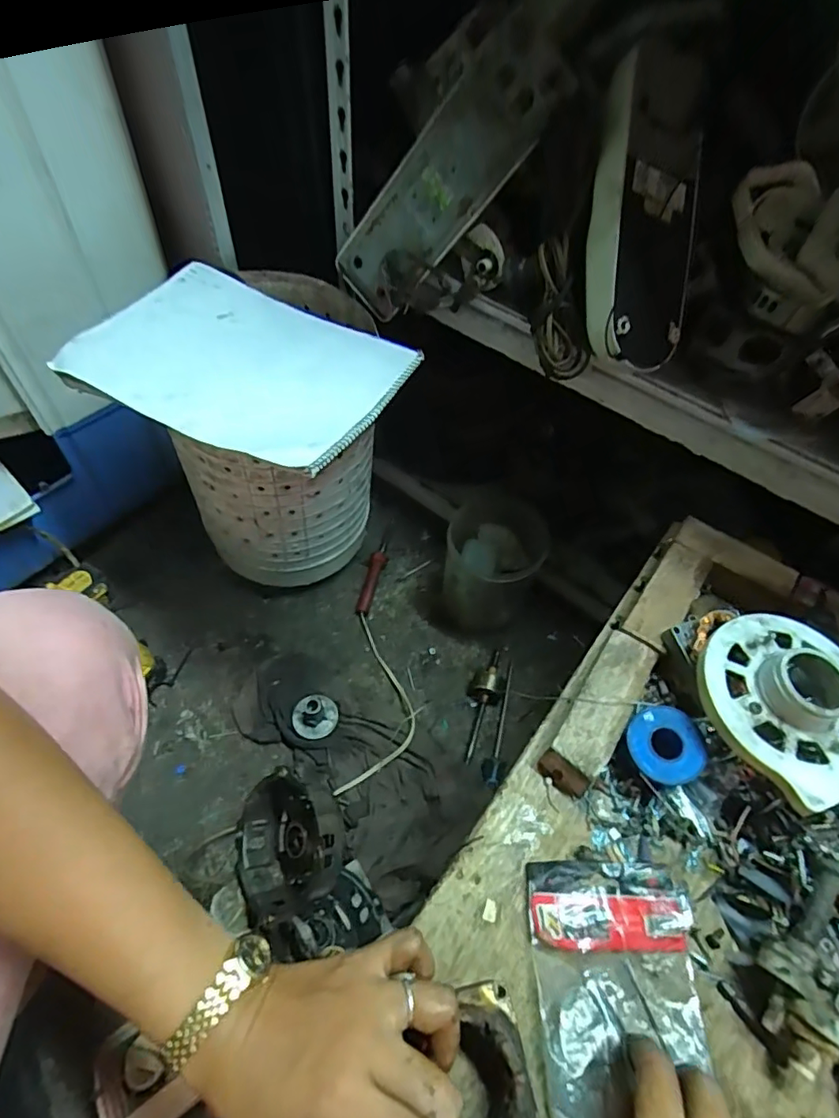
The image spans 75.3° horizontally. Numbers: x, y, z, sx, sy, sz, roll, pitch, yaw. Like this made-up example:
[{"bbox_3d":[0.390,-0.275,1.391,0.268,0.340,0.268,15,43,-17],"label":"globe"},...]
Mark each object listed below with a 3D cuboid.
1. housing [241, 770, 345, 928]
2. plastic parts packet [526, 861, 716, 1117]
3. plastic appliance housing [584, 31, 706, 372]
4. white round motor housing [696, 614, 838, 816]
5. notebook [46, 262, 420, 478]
[{"bbox_3d":[-0.087,0.200,0.386,0.048,0.096,0.087,30,29,-38],"label":"housing"},{"bbox_3d":[0.123,0.270,0.320,0.104,0.019,0.158,3,54,-2],"label":"plastic parts packet"},{"bbox_3d":[0.206,-0.317,0.513,0.105,0.262,0.062,-5,15,-26],"label":"plastic appliance housing"},{"bbox_3d":[0.265,0.094,0.374,0.123,0.034,0.125,2,54,-3],"label":"white round motor housing"},{"bbox_3d":[-0.177,-0.204,0.562,0.299,0.030,0.231,23,55,12],"label":"notebook"}]

